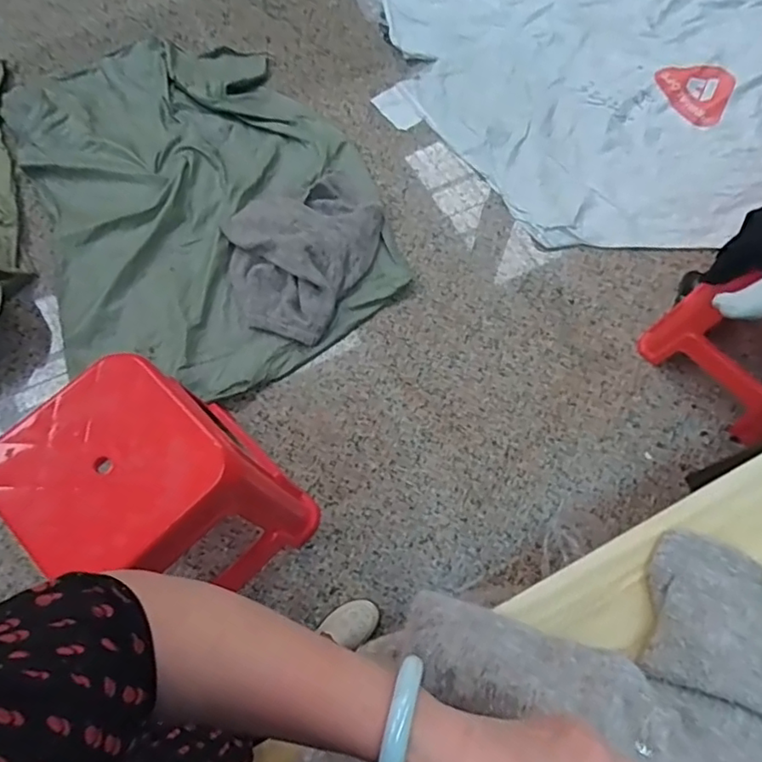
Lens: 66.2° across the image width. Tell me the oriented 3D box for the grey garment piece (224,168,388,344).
[{"bbox_3d":[-0.230,-0.379,1.590,0.403,0.086,0.512,29,73,10],"label":"grey garment piece"}]

